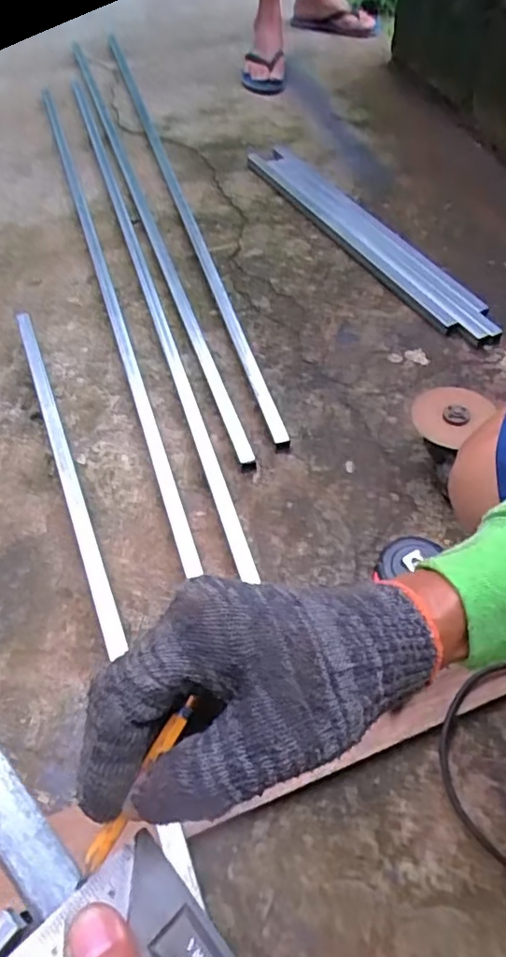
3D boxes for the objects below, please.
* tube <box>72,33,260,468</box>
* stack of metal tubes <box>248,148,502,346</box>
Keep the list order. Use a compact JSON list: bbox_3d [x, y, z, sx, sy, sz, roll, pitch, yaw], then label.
[{"bbox_3d":[-0.218,-0.521,1.141,0.025,0.028,1.323,-15,54,-10],"label":"tube"},{"bbox_3d":[0.192,-0.423,1.071,0.086,0.031,0.637,-26,56,-18],"label":"stack of metal tubes"}]

